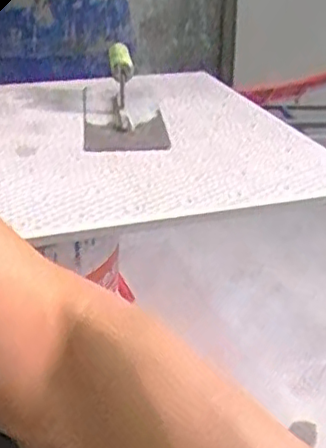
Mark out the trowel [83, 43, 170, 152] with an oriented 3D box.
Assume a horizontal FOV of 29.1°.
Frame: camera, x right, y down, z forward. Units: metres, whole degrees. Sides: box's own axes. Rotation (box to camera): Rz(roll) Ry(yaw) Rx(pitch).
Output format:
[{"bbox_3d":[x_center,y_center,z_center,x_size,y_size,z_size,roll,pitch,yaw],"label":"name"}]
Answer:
[{"bbox_3d":[-0.055,-0.178,0.846,0.103,0.088,0.243,-2,28,-6],"label":"trowel"}]

